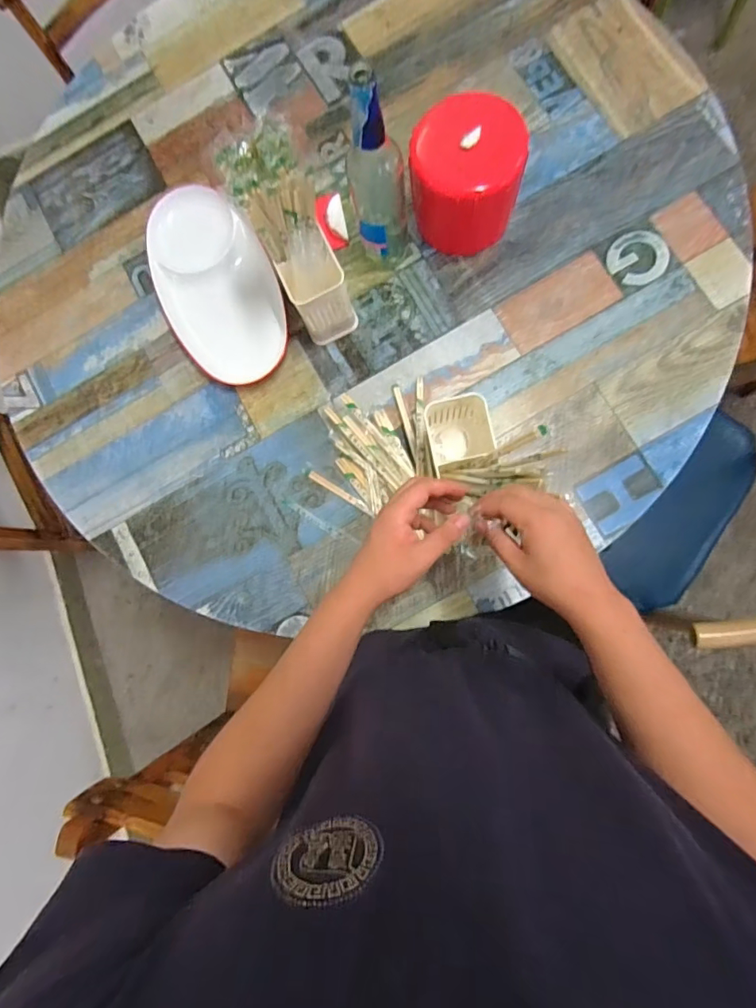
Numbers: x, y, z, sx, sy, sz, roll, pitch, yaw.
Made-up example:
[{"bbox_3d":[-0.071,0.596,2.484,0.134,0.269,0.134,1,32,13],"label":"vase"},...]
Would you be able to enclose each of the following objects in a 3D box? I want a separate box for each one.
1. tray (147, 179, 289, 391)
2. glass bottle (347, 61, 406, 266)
[{"bbox_3d":[-0.246,-0.338,0.752,0.167,0.029,0.328,-24,83,3],"label":"tray"},{"bbox_3d":[-0.002,-0.401,0.615,0.066,0.268,0.071,-8,84,5],"label":"glass bottle"}]

